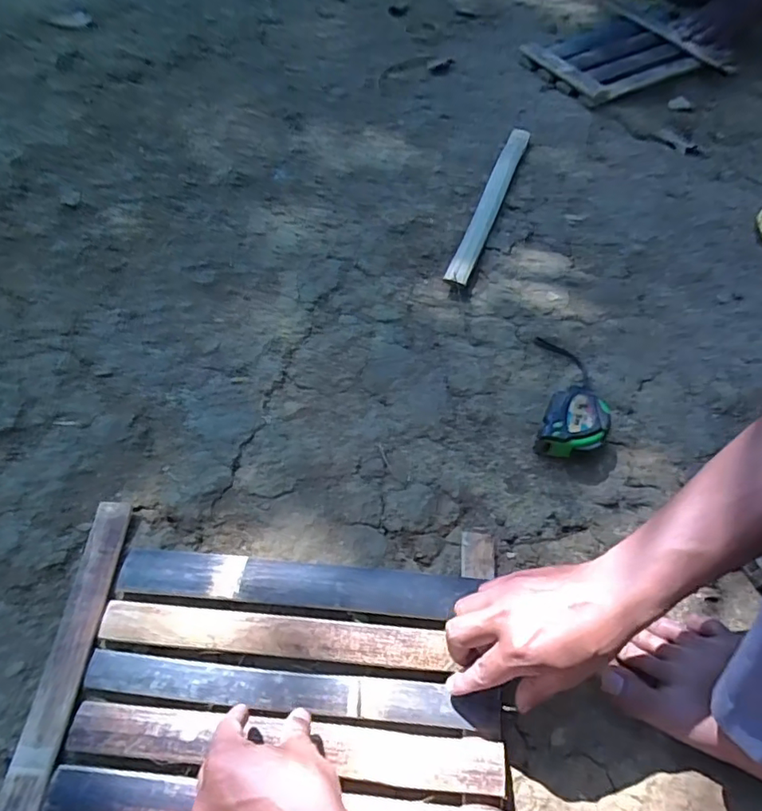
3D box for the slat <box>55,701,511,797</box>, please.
[{"bbox_3d":[-0.079,0.274,0.429,0.349,0.008,0.036,4,60,4],"label":"slat"}]

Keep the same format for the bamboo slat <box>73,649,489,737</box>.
[{"bbox_3d":[-0.077,0.241,0.448,0.349,0.009,0.031,4,60,4],"label":"bamboo slat"}]

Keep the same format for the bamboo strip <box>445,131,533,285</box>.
[{"bbox_3d":[0.158,-0.296,0.757,0.030,0.026,0.350,19,62,11],"label":"bamboo strip"}]

